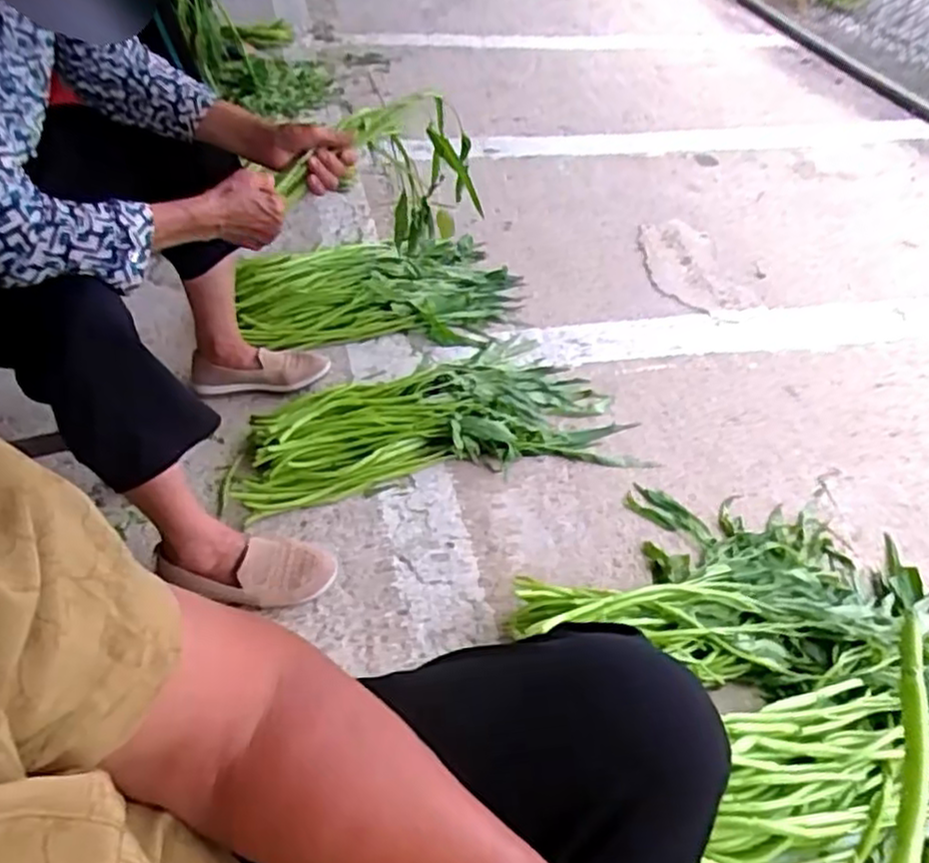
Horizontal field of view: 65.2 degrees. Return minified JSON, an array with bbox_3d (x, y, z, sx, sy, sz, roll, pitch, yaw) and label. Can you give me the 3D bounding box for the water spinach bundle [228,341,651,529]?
[{"bbox_3d":[-0.067,-0.040,1.180,0.605,0.050,0.335,-8,42,-8],"label":"water spinach bundle"}]

